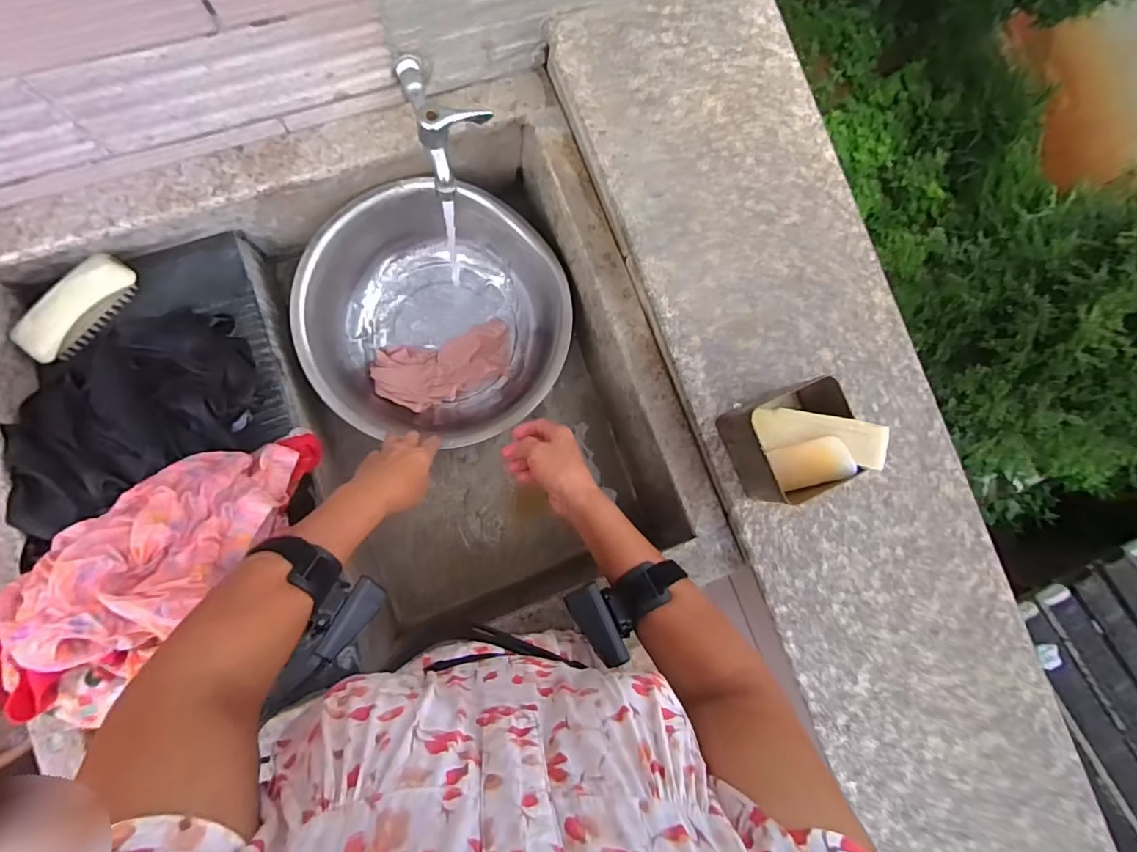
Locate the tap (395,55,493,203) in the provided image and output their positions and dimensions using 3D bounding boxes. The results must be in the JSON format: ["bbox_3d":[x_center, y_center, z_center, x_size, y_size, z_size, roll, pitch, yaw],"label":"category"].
[{"bbox_3d":[-0.120,-0.310,0.509,0.069,0.082,0.123,-17,88,-9],"label":"tap"}]

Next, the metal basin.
[{"bbox_3d":[-0.171,-0.137,0.681,0.323,0.113,0.304,1,85,-8],"label":"metal basin"}]

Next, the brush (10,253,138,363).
[{"bbox_3d":[-0.539,-0.131,0.560,0.050,0.043,0.127,36,82,-3],"label":"brush"}]

